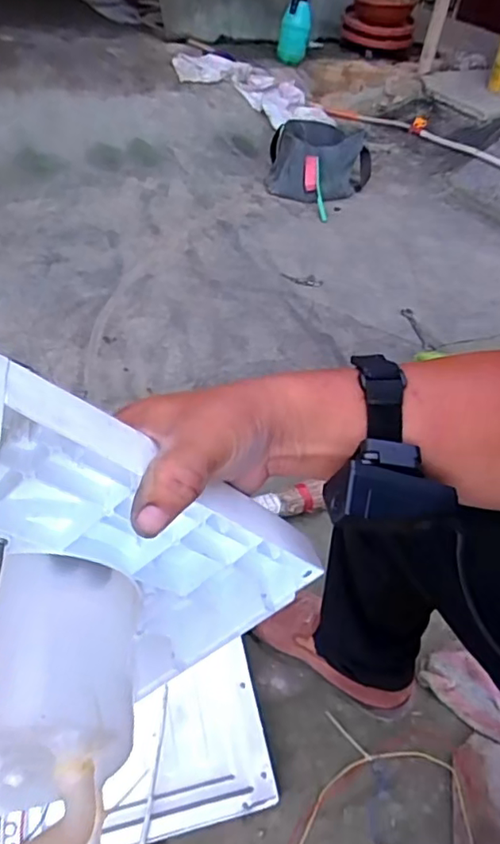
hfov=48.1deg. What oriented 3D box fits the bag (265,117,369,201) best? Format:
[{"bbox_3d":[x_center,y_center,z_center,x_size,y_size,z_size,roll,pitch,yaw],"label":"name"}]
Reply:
[{"bbox_3d":[0.221,-0.833,1.777,0.324,0.189,0.263,-1,47,-8],"label":"bag"}]

